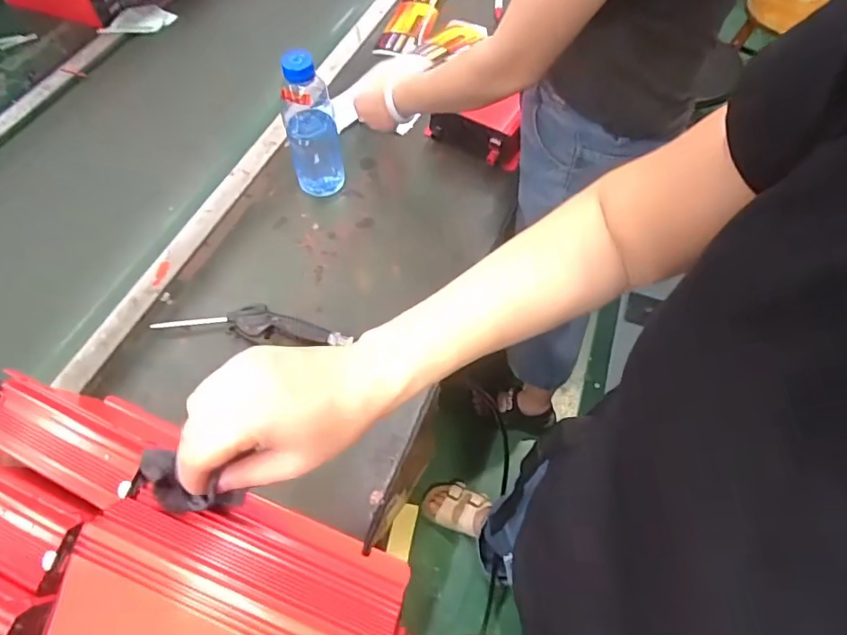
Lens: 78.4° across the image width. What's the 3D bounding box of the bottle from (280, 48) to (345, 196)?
[{"bbox_3d":[-0.159,-0.270,0.736,0.071,0.222,0.060,-15,60,-9],"label":"bottle"}]

